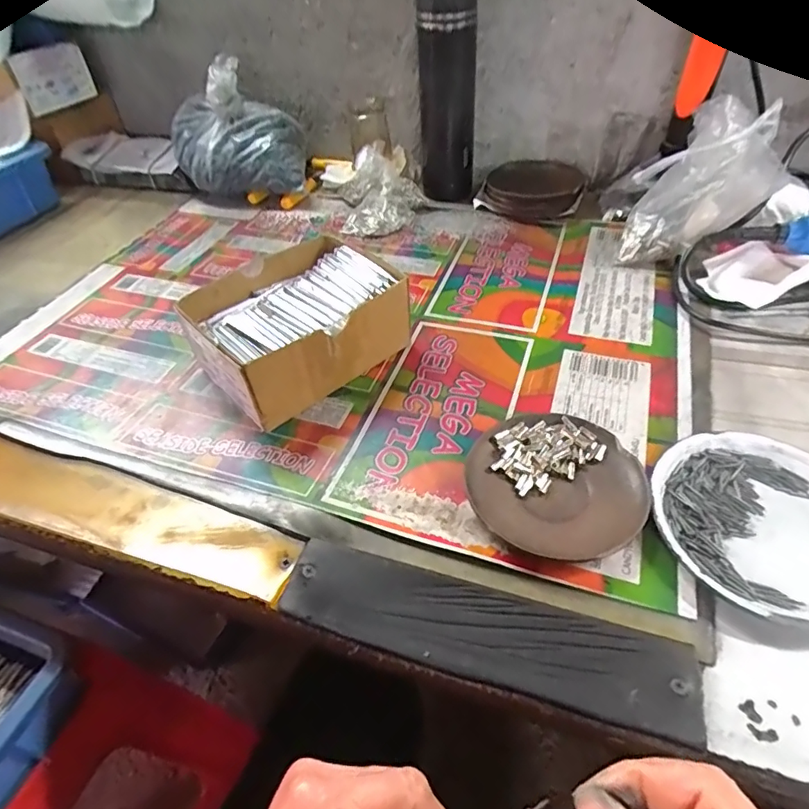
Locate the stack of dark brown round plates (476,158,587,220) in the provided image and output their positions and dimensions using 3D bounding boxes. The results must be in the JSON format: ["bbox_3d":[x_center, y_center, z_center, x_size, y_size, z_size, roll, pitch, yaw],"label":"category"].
[{"bbox_3d":[0.161,-0.271,0.645,0.117,0.034,0.105,18,50,20],"label":"stack of dark brown round plates"}]

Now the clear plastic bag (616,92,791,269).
[{"bbox_3d":[0.290,-0.205,0.505,0.119,0.132,0.094,22,51,24],"label":"clear plastic bag"}]

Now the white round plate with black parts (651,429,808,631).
[{"bbox_3d":[0.225,0.074,0.323,0.129,0.016,0.130,-2,46,2],"label":"white round plate with black parts"}]

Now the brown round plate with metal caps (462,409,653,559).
[{"bbox_3d":[0.101,0.052,0.350,0.111,0.015,0.106,-2,46,2],"label":"brown round plate with metal caps"}]

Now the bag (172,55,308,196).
[{"bbox_3d":[-0.219,-0.345,0.675,0.169,0.141,0.124,-12,46,-7],"label":"bag"}]

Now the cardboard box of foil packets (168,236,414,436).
[{"bbox_3d":[-0.092,-0.067,0.442,0.152,0.071,0.120,-36,53,-27],"label":"cardboard box of foil packets"}]

